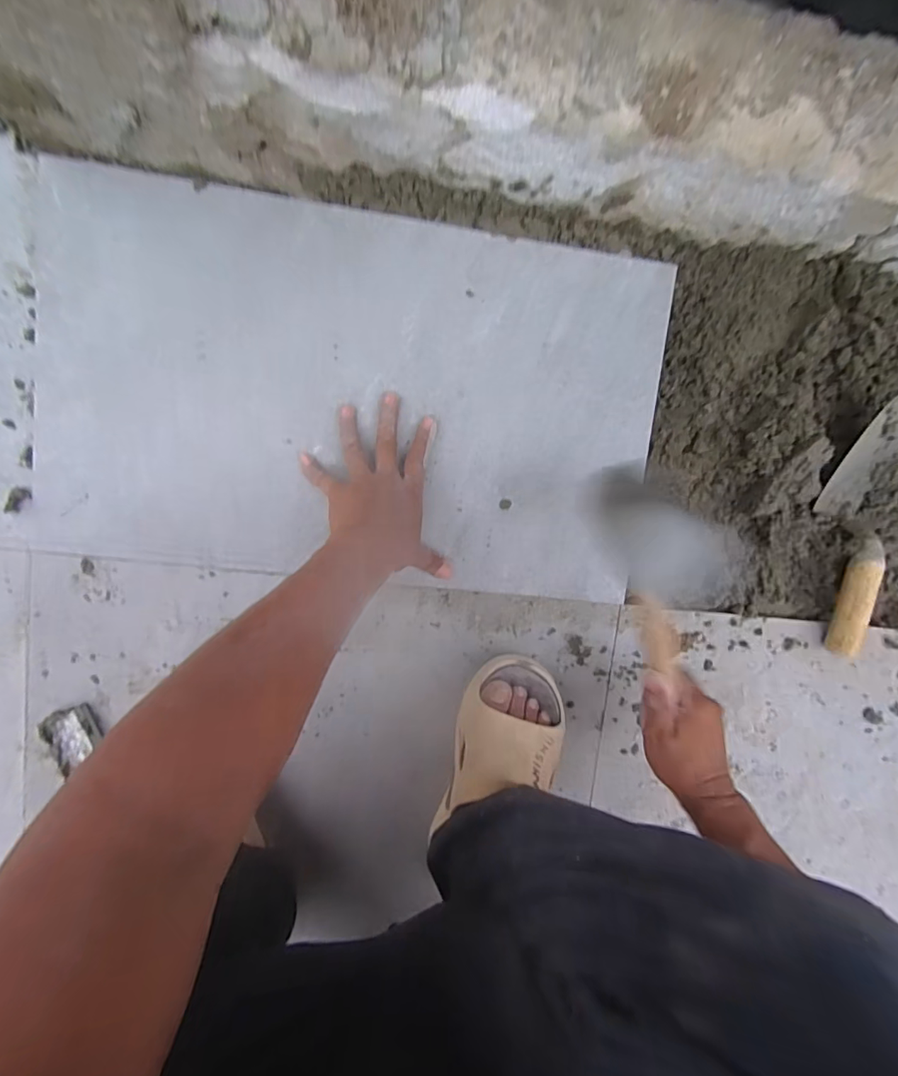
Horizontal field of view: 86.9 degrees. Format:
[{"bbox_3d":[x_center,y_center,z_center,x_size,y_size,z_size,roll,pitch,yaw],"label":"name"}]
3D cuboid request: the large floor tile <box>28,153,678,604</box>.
[{"bbox_3d":[-0.086,-0.132,0.463,0.585,0.012,0.344,6,96,-6],"label":"large floor tile"}]

